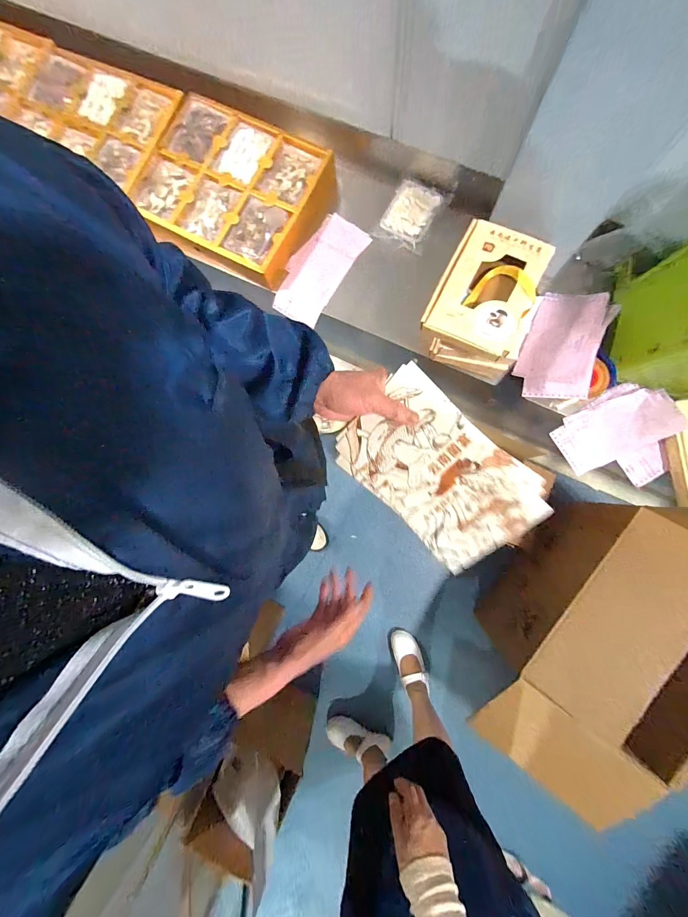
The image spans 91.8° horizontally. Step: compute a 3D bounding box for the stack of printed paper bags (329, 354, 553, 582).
[{"bbox_3d":[0.101,0.018,0.372,0.212,0.008,0.141,44,117,7],"label":"stack of printed paper bags"}]

